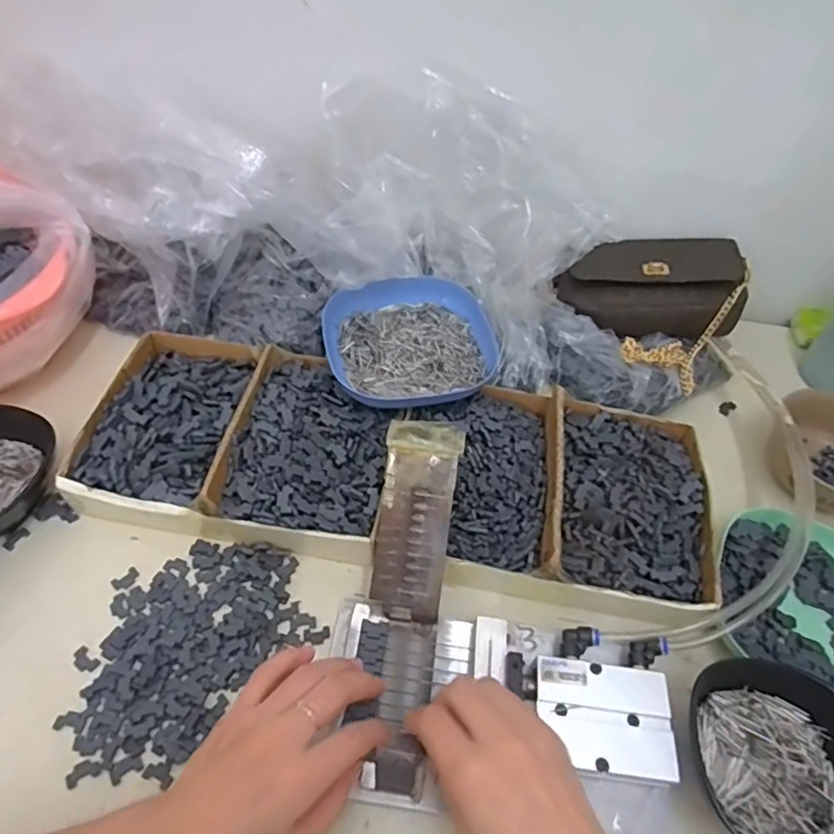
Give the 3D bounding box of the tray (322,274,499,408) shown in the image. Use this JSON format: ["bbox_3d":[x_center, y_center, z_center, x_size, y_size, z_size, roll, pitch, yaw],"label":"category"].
[{"bbox_3d":[-0.006,-0.067,0.519,0.145,0.028,0.135,-7,52,-10],"label":"tray"}]

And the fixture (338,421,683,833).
[{"bbox_3d":[0.061,0.128,0.385,0.207,0.079,0.219,8,51,1],"label":"fixture"}]

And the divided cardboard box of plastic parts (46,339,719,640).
[{"bbox_3d":[-0.015,0.034,0.474,0.486,0.058,0.186,12,52,5],"label":"divided cardboard box of plastic parts"}]

